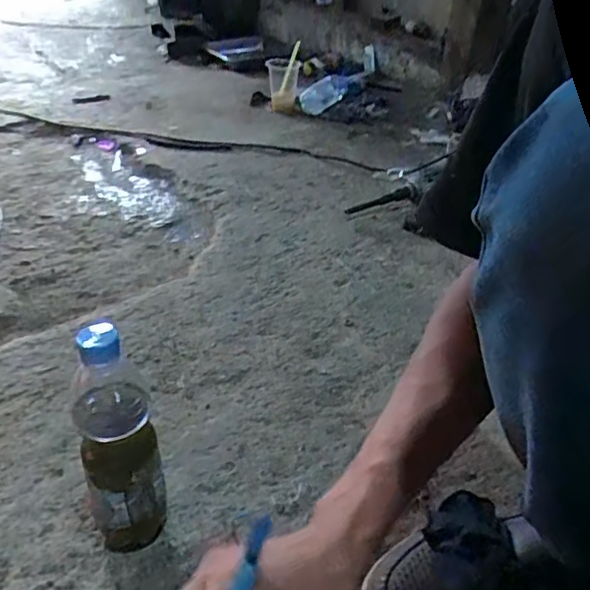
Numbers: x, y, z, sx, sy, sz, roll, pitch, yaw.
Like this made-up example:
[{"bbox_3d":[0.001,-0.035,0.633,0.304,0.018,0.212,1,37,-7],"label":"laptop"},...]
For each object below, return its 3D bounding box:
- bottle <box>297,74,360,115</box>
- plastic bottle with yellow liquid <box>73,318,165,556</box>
[{"bbox_3d":[0.101,-0.557,1.615,0.070,0.049,0.297,20,41,19],"label":"bottle"},{"bbox_3d":[-0.158,0.129,0.539,0.064,0.245,0.076,-10,40,-17],"label":"plastic bottle with yellow liquid"}]

